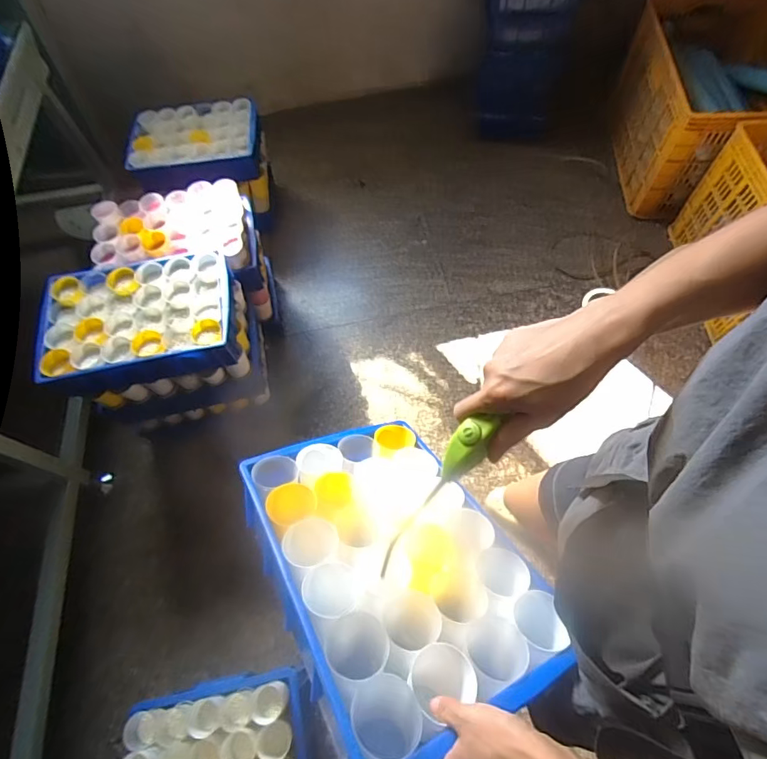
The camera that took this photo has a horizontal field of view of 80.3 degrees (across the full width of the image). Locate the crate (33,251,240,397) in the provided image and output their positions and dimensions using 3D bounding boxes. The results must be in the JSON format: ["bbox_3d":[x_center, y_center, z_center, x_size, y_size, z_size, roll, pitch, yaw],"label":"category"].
[{"bbox_3d":[-0.533,-0.130,1.044,0.389,0.138,0.268,-14,64,-3],"label":"crate"}]

